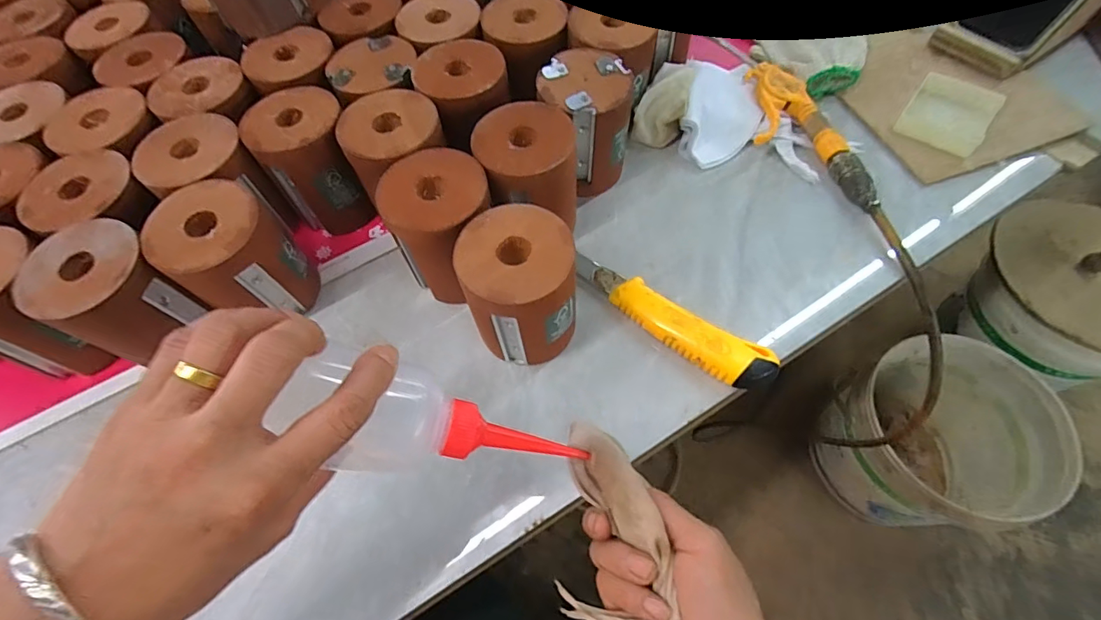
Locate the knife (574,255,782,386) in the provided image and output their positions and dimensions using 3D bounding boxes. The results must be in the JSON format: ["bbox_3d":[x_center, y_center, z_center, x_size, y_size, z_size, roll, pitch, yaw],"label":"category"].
[{"bbox_3d":[0.090,0.009,0.385,0.172,0.022,0.035,31,68,19],"label":"knife"}]

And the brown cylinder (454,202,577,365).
[{"bbox_3d":[-0.021,-0.011,0.357,0.078,0.104,0.084,-13,61,-3],"label":"brown cylinder"}]

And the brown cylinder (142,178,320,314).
[{"bbox_3d":[-0.239,-0.038,0.384,0.080,0.102,0.076,-2,61,3],"label":"brown cylinder"}]

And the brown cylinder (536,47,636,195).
[{"bbox_3d":[0.031,-0.162,0.438,0.077,0.104,0.078,4,62,7],"label":"brown cylinder"}]

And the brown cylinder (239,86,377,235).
[{"bbox_3d":[-0.208,-0.127,0.432,0.081,0.103,0.083,-30,63,-12],"label":"brown cylinder"}]

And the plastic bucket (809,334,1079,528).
[{"bbox_3d":[0.687,0.238,0.905,0.348,0.300,0.305,-16,61,-5],"label":"plastic bucket"}]

